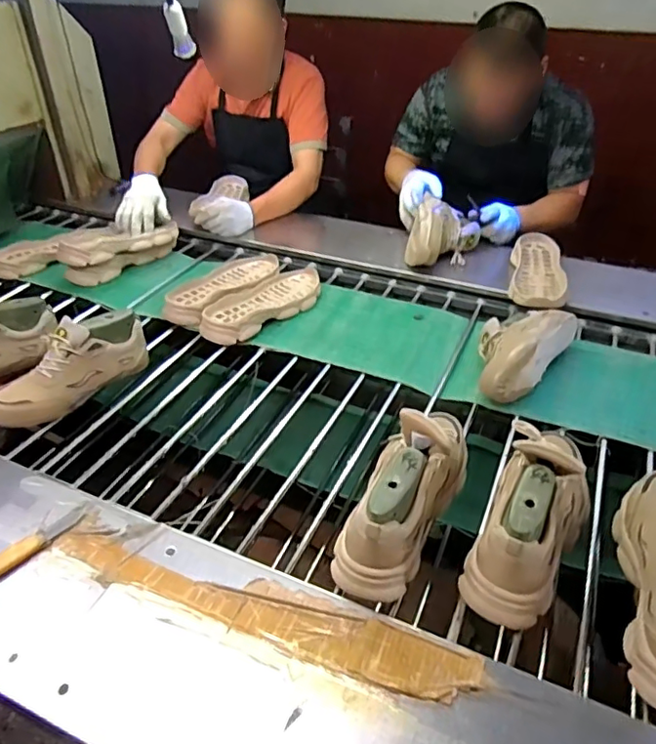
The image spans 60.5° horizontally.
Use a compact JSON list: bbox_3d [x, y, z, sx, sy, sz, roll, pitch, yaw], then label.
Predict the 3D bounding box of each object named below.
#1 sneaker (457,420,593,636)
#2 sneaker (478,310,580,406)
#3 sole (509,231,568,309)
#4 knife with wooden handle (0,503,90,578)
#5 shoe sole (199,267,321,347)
[{"bbox_3d":[0.272,0.171,0.711,0.098,0.157,0.285,24,44,28],"label":"sneaker"},{"bbox_3d":[0.342,-0.042,1.045,0.135,0.102,0.266,26,45,30],"label":"sneaker"},{"bbox_3d":[0.479,-0.239,1.283,0.121,0.050,0.307,10,39,12],"label":"sole"},{"bbox_3d":[-0.379,0.218,0.702,0.031,0.014,0.171,26,45,29],"label":"knife with wooden handle"},{"bbox_3d":[-0.140,-0.149,1.239,0.140,0.045,0.333,26,45,29],"label":"shoe sole"}]

